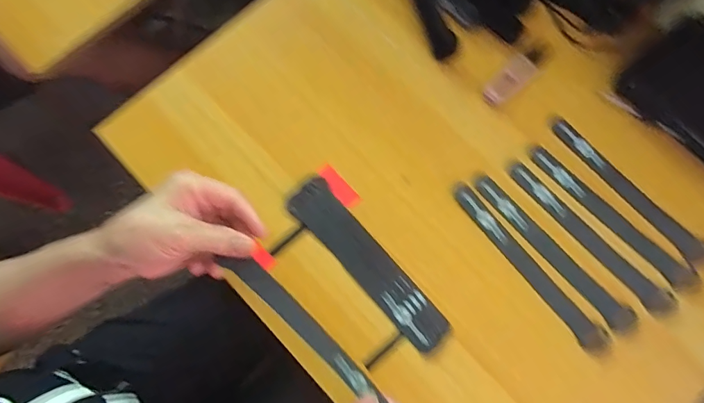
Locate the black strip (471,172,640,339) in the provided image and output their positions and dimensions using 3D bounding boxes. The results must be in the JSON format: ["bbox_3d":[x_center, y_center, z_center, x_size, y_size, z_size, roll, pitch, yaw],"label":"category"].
[{"bbox_3d":[0.194,0.049,0.403,0.022,0.010,0.191,-41,80,-10],"label":"black strip"}]

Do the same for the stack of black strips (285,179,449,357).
[{"bbox_3d":[0.017,0.060,0.405,0.043,0.015,0.196,-43,81,-10],"label":"stack of black strips"}]

